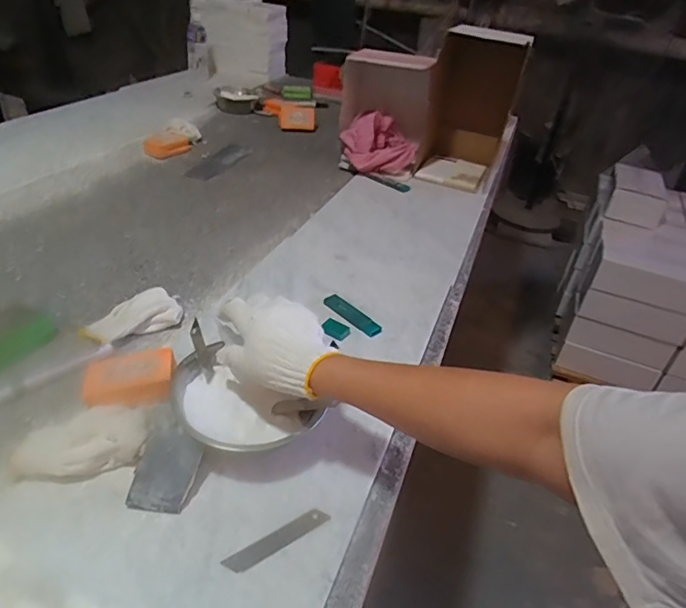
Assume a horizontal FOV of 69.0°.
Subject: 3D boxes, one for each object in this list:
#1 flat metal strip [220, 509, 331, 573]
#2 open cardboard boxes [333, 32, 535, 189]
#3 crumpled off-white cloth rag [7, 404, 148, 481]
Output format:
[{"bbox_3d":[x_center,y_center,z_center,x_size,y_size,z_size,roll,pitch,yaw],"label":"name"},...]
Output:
[{"bbox_3d":[-0.058,0.213,0.451,0.098,0.004,0.018,-20,45,-29],"label":"flat metal strip"},{"bbox_3d":[0.197,-0.473,1.172,0.382,0.315,0.206,11,35,6],"label":"open cardboard boxes"},{"bbox_3d":[-0.256,0.138,0.491,0.114,0.036,0.073,-5,37,-16],"label":"crumpled off-white cloth rag"}]

